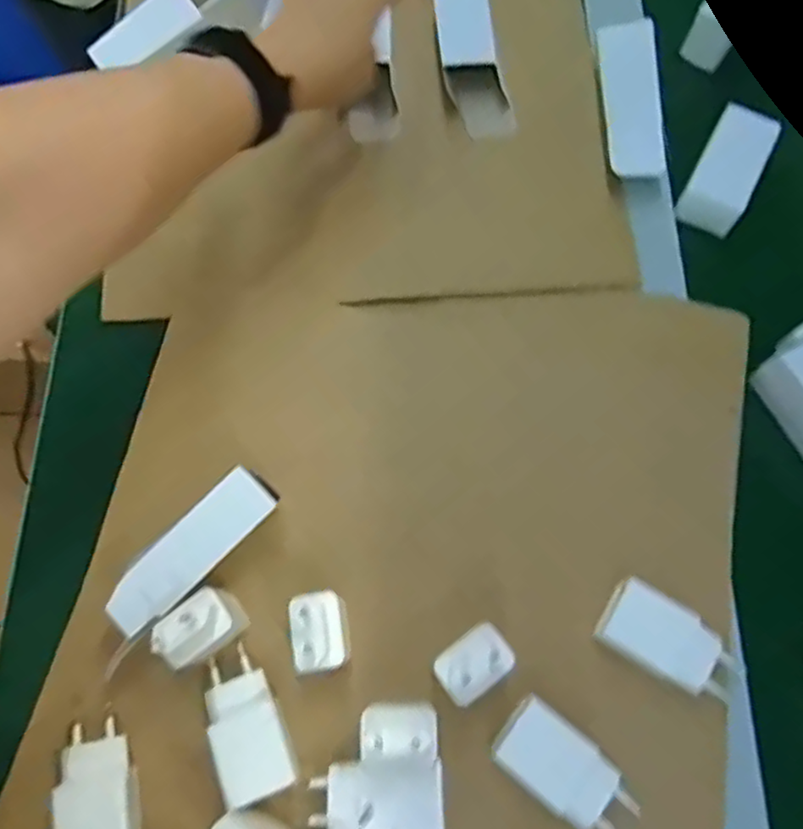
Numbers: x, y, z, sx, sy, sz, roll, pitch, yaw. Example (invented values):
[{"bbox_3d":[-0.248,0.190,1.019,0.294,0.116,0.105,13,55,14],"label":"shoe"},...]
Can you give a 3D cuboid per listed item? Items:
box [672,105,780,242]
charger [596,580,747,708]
[{"bbox_3d":[0.250,-0.187,0.500,0.044,0.024,0.099,28,74,9],"label":"box"},{"bbox_3d":[0.154,0.131,0.374,0.083,0.025,0.040,31,74,10],"label":"charger"}]

